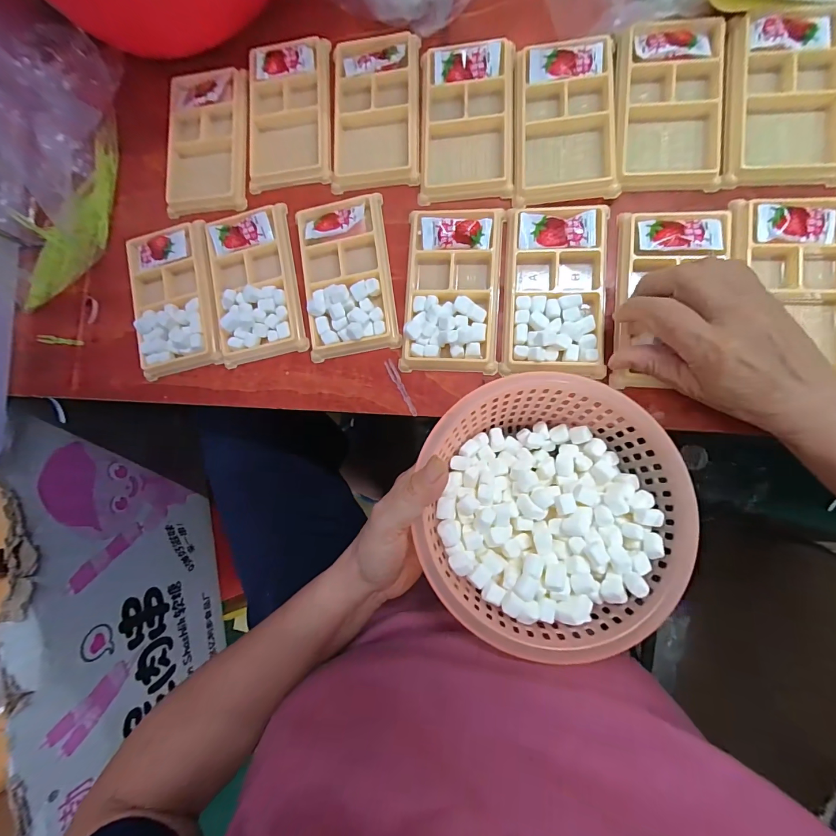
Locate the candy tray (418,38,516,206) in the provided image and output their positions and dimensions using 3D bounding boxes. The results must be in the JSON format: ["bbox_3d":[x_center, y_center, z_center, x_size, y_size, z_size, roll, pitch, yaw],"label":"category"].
[{"bbox_3d":[0.042,-0.252,0.322,0.078,0.014,0.128,1,86,9],"label":"candy tray"}]

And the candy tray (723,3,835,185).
[{"bbox_3d":[0.279,-0.243,0.288,0.079,0.019,0.129,3,87,9],"label":"candy tray"}]

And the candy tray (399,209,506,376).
[{"bbox_3d":[0.028,-0.105,0.306,0.077,0.015,0.132,3,87,9],"label":"candy tray"}]

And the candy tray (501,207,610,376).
[{"bbox_3d":[0.109,-0.102,0.294,0.076,0.013,0.136,3,87,9],"label":"candy tray"}]

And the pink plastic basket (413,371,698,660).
[{"bbox_3d":[0.089,0.056,0.257,0.160,0.072,0.165,2,88,8],"label":"pink plastic basket"}]

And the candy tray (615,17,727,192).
[{"bbox_3d":[0.200,-0.246,0.299,0.079,0.013,0.132,1,86,9],"label":"candy tray"}]

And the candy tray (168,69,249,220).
[{"bbox_3d":[-0.200,-0.264,0.364,0.081,0.022,0.131,0,86,9],"label":"candy tray"}]

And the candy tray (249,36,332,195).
[{"bbox_3d":[-0.119,-0.281,0.349,0.078,0.011,0.135,-2,86,9],"label":"candy tray"}]

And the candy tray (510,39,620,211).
[{"bbox_3d":[0.121,-0.243,0.309,0.079,0.012,0.130,1,86,9],"label":"candy tray"}]

